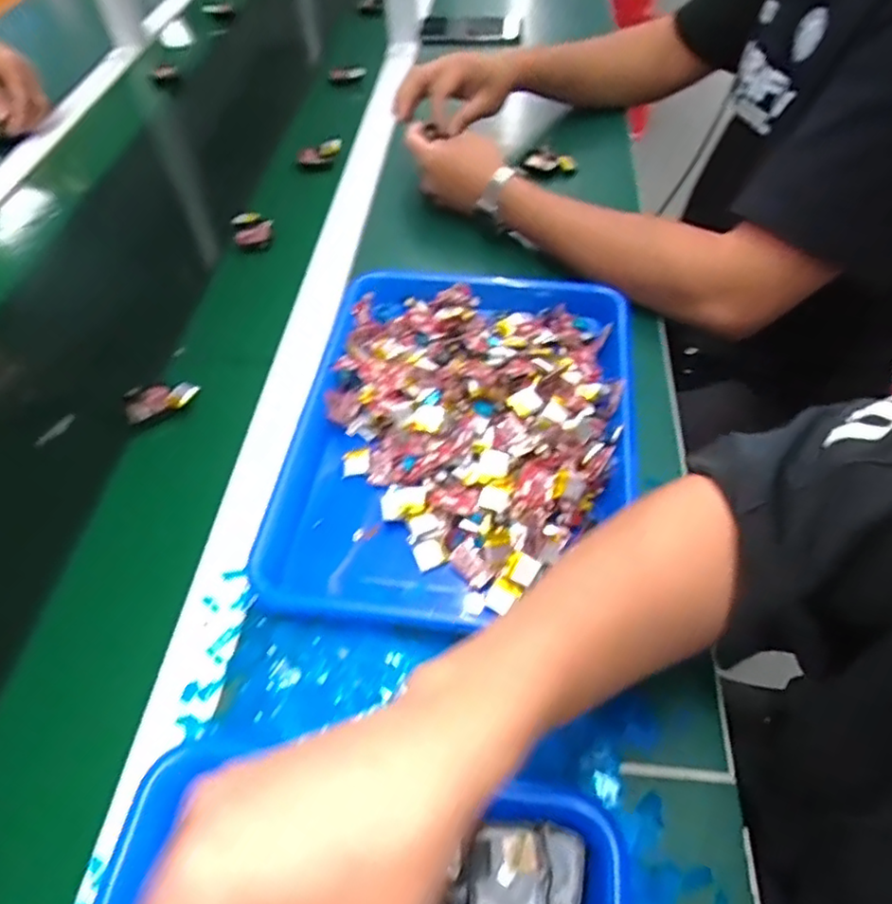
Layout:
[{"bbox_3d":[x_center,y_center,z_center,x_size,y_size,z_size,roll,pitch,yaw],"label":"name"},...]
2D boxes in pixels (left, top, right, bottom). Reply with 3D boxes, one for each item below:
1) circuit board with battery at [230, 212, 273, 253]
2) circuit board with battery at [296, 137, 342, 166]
[{"bbox_3d":[-0.204,-0.235,0.677,0.041,0.011,0.058,-16,55,-10],"label":"circuit board with battery"},{"bbox_3d":[-0.148,-0.358,0.767,0.062,0.010,0.027,-32,59,-20],"label":"circuit board with battery"}]

